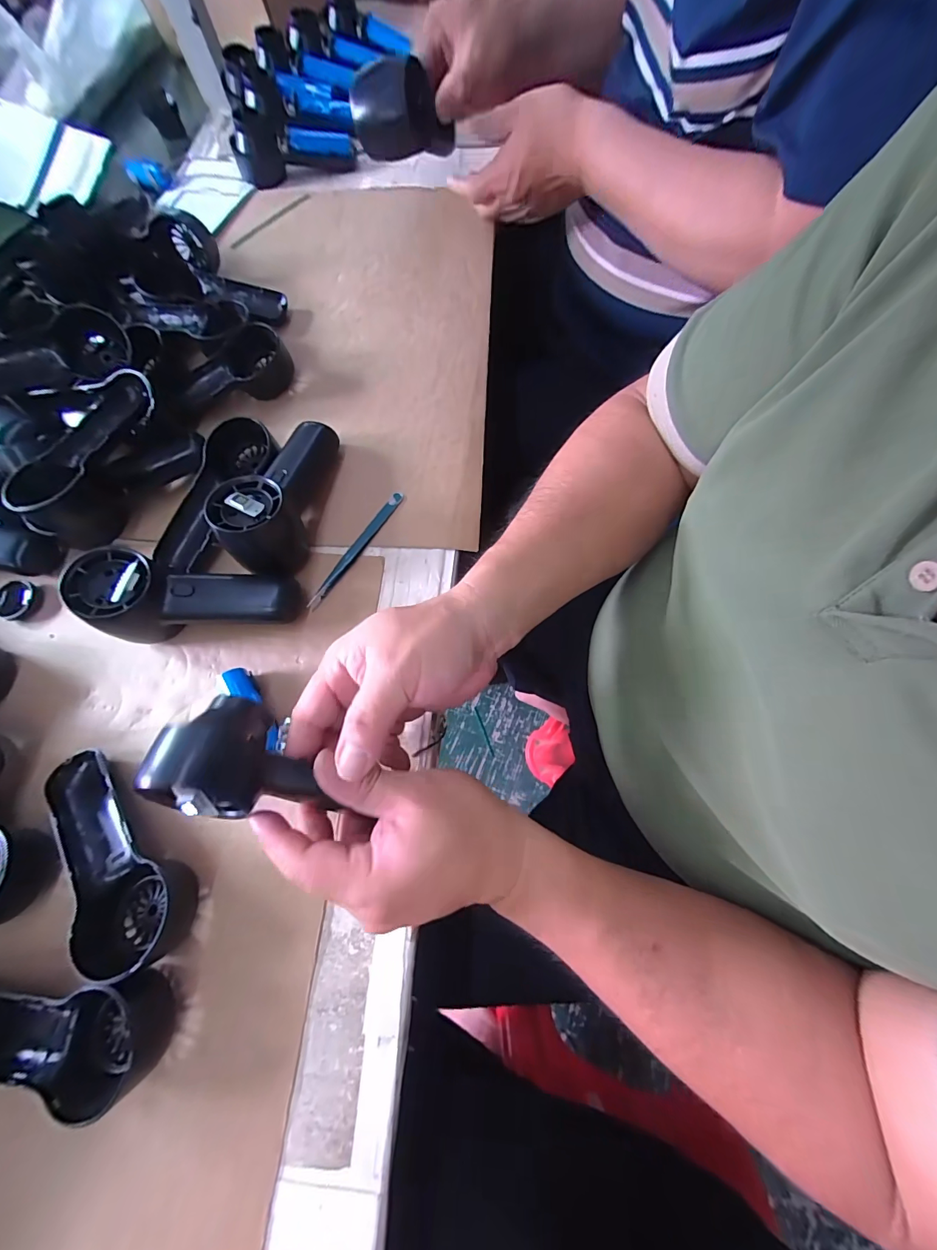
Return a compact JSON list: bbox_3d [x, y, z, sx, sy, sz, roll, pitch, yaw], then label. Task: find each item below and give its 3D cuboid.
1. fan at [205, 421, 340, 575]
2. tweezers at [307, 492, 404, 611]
[{"bbox_3d":[-0.160,-0.117,0.344,0.055,0.062,0.148,6,72,4],"label":"fan"},{"bbox_3d":[-0.096,-0.067,0.356,0.010,0.008,0.128,30,75,11],"label":"tweezers"}]

